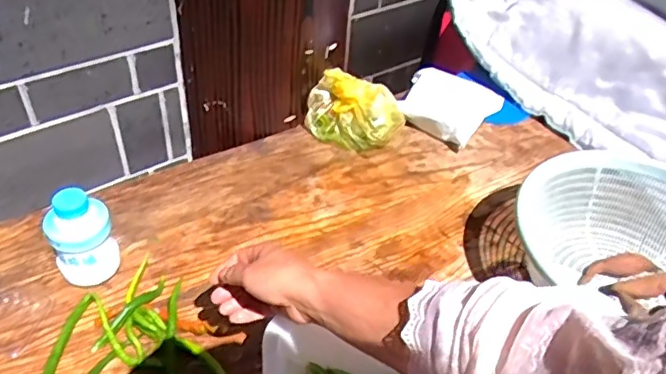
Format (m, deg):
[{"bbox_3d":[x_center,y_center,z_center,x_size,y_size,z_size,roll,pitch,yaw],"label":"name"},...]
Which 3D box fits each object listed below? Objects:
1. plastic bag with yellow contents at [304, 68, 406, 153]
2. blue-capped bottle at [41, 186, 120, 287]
[{"bbox_3d":[0.034,-0.132,1.038,0.161,0.113,0.094,24,47,17],"label":"plastic bag with yellow contents"},{"bbox_3d":[-0.324,0.071,0.750,0.079,0.140,0.061,-10,47,-16],"label":"blue-capped bottle"}]

